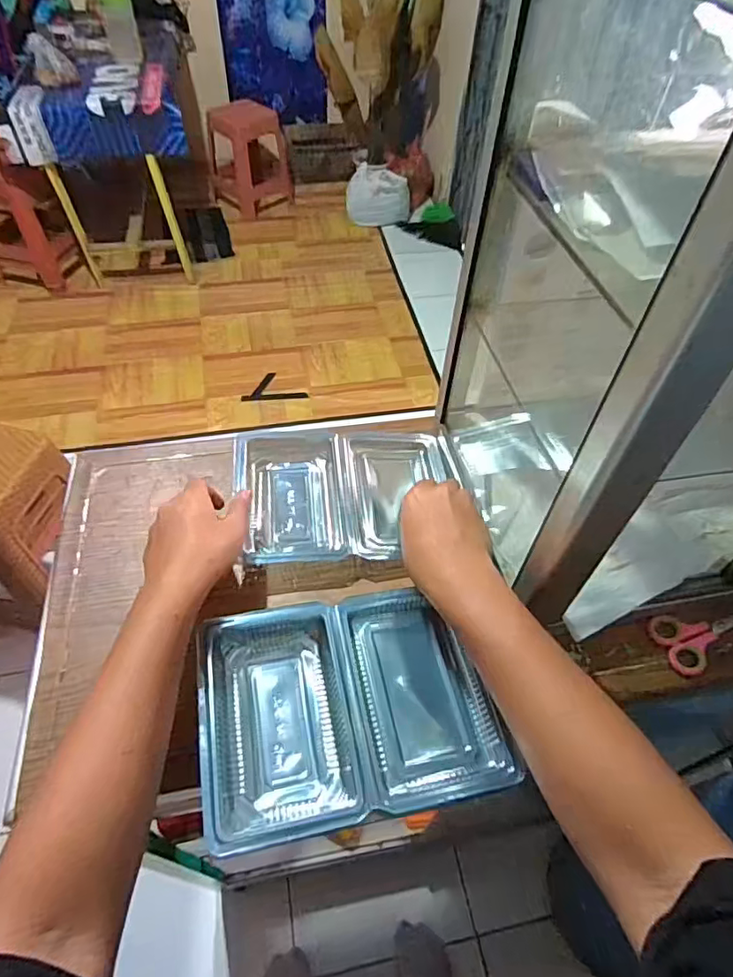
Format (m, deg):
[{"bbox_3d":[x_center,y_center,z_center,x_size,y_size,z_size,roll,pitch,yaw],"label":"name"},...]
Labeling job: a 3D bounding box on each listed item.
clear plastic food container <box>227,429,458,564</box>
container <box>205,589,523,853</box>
[{"bbox_3d":[-0.024,-0.005,0.648,0.245,0.032,0.189,-2,53,-4],"label":"clear plastic food container"},{"bbox_3d":[-0.017,0.182,0.481,0.237,0.037,0.185,-8,54,-9],"label":"container"}]

